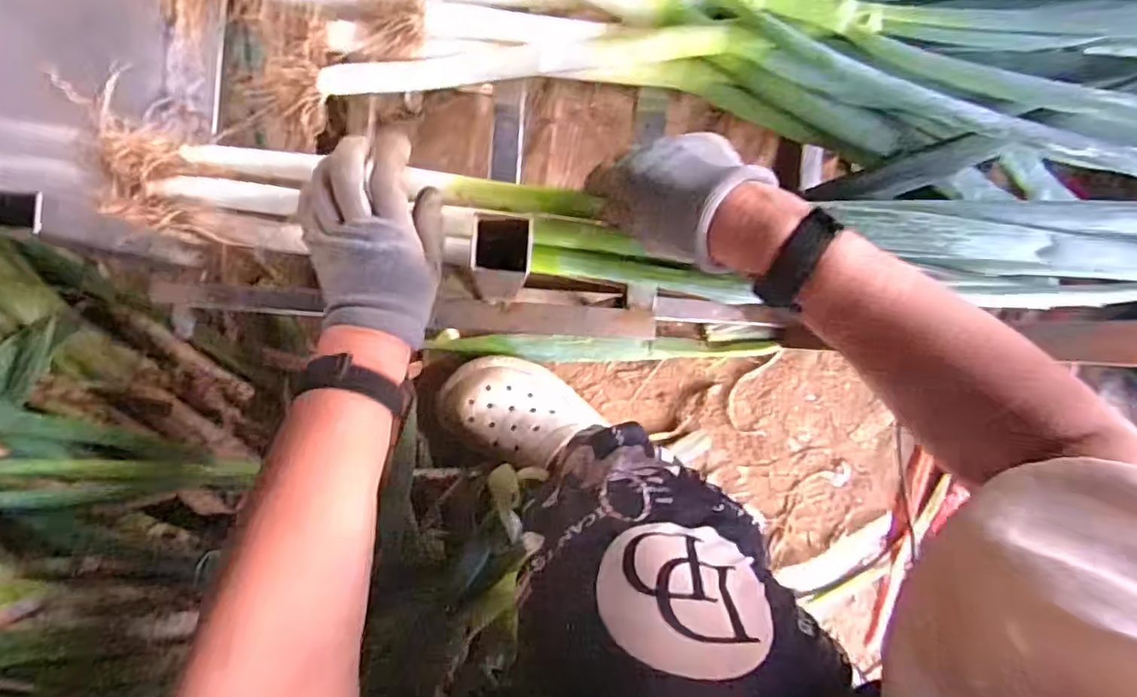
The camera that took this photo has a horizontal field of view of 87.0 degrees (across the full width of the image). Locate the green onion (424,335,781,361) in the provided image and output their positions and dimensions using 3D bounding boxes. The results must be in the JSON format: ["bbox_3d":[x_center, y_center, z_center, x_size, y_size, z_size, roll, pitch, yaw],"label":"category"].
[{"bbox_3d":[0.047,0.001,0.704,0.400,0.030,0.027,2,93,-4],"label":"green onion"}]

